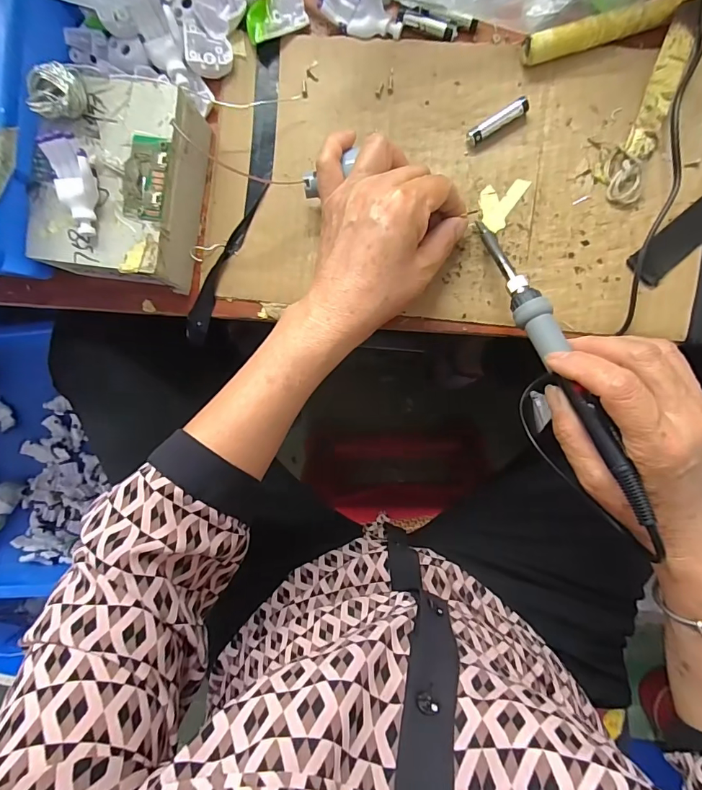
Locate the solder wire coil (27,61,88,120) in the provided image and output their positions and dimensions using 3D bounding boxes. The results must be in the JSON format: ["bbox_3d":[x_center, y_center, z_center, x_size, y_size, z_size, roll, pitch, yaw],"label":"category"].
[{"bbox_3d":[-0.183,-0.188,0.274,0.029,0.024,0.029,0,91,5],"label":"solder wire coil"}]

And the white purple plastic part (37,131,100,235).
[{"bbox_3d":[-0.173,-0.131,0.276,0.027,0.016,0.057,-9,109,7],"label":"white purple plastic part"}]

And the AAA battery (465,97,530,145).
[{"bbox_3d":[0.101,-0.187,0.300,0.043,0.011,0.010,-29,89,7],"label":"AAA battery"}]

